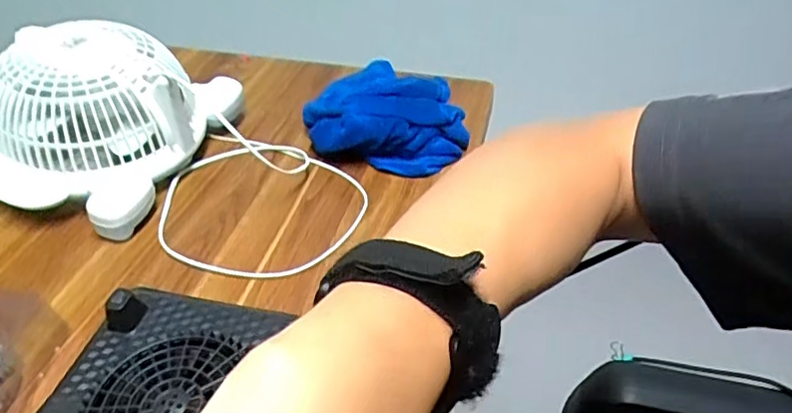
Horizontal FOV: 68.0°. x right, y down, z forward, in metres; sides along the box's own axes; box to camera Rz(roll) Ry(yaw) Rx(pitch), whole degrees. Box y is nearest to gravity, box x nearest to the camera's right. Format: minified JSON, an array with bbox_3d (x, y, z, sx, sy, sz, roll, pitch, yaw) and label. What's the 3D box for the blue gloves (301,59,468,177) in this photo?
[{"bbox_3d":[-0.008,-0.116,0.708,0.193,0.079,0.153,12,43,16],"label":"blue gloves"}]

